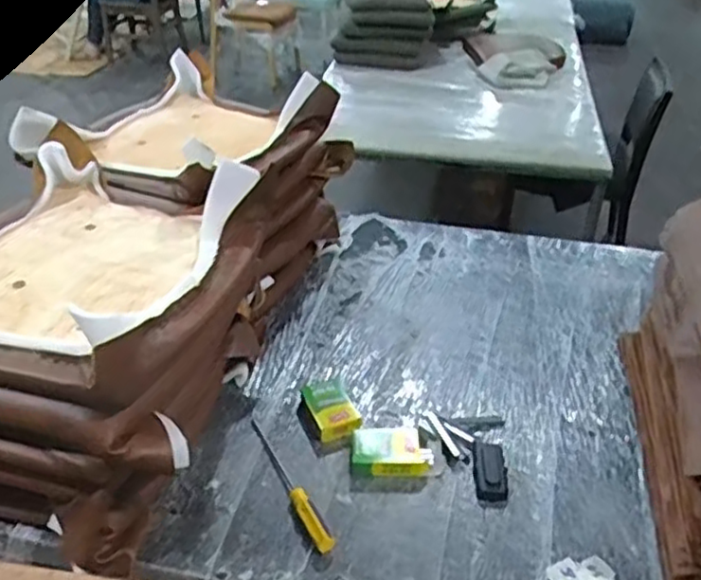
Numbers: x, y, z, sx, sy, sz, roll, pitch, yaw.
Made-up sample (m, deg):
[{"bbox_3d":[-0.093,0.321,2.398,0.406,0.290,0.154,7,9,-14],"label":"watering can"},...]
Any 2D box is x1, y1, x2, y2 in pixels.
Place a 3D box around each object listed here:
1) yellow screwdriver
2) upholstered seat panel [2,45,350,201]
[{"bbox_3d":[-0.097,0.300,1.098,0.026,0.029,0.289,-15,39,-22],"label":"yellow screwdriver"},{"bbox_3d":[-0.319,-0.325,1.415,0.423,0.161,0.530,16,38,19],"label":"upholstered seat panel"}]

